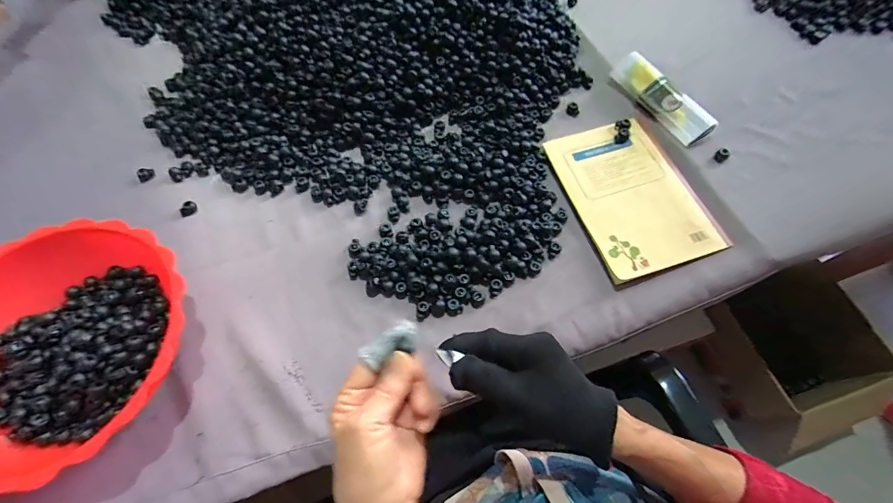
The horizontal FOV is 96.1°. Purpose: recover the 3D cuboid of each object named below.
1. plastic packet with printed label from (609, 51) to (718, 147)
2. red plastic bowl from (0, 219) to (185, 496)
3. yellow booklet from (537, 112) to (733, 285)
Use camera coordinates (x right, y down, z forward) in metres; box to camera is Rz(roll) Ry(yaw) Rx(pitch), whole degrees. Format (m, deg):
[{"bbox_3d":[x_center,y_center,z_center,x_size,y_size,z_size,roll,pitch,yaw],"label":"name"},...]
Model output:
[{"bbox_3d":[0.275,-0.199,0.520,0.038,0.031,0.152,-27,66,-12],"label":"plastic packet with printed label"},{"bbox_3d":[-0.359,0.096,0.389,0.230,0.079,0.223,0,64,1],"label":"red plastic bowl"},{"bbox_3d":[0.221,-0.072,0.481,0.137,0.011,0.198,-16,65,-7],"label":"yellow booklet"}]

